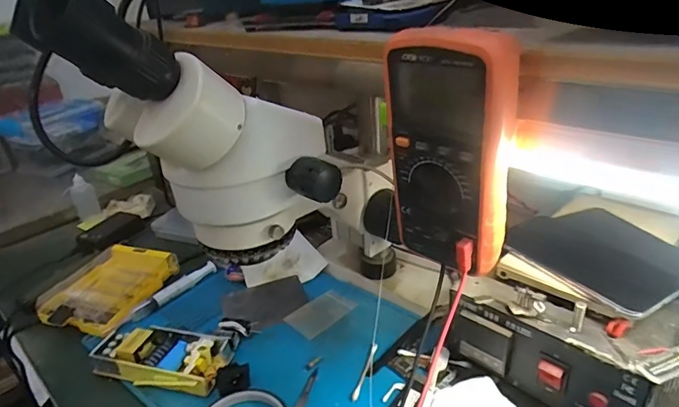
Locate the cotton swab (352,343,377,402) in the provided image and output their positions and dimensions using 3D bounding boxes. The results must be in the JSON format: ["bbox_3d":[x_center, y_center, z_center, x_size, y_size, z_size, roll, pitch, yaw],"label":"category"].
[{"bbox_3d":[0.025,0.164,0.454,0.006,0.004,0.071,5,30,21],"label":"cotton swab"}]

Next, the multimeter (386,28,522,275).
[{"bbox_3d":[0.083,-0.036,0.341,0.048,0.171,0.086,-24,32,-32],"label":"multimeter"}]

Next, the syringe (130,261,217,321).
[{"bbox_3d":[-0.207,0.109,0.585,0.019,0.014,0.123,15,35,35],"label":"syringe"}]

